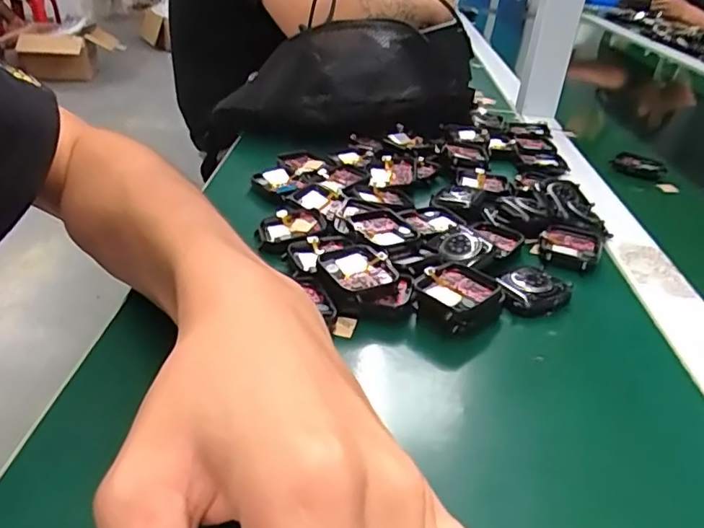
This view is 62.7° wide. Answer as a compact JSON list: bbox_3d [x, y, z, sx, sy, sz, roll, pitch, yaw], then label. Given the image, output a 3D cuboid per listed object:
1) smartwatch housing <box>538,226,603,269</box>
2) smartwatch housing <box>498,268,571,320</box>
[{"bbox_3d":[0.148,-0.013,0.392,0.040,0.009,0.047,18,33,20],"label":"smartwatch housing"},{"bbox_3d":[0.105,0.018,0.337,0.038,0.014,0.043,21,34,24],"label":"smartwatch housing"}]

